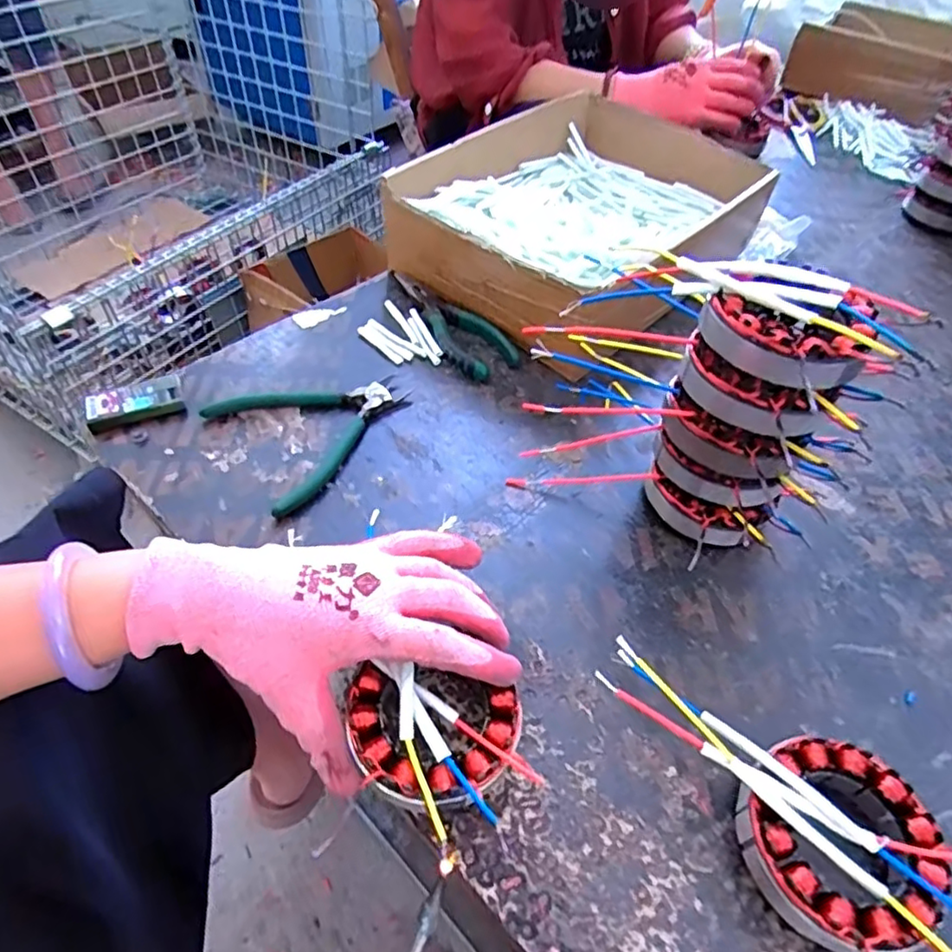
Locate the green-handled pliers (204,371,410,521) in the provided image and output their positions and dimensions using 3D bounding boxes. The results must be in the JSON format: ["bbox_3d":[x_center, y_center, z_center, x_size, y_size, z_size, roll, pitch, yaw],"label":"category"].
[{"bbox_3d":[-0.117,-0.042,0.473,0.136,0.014,0.115,-32,60,-25],"label":"green-handled pliers"}]

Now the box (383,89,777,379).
[{"bbox_3d":[0.107,-0.258,0.605,0.347,0.083,0.238,-36,62,-27],"label":"box"}]

